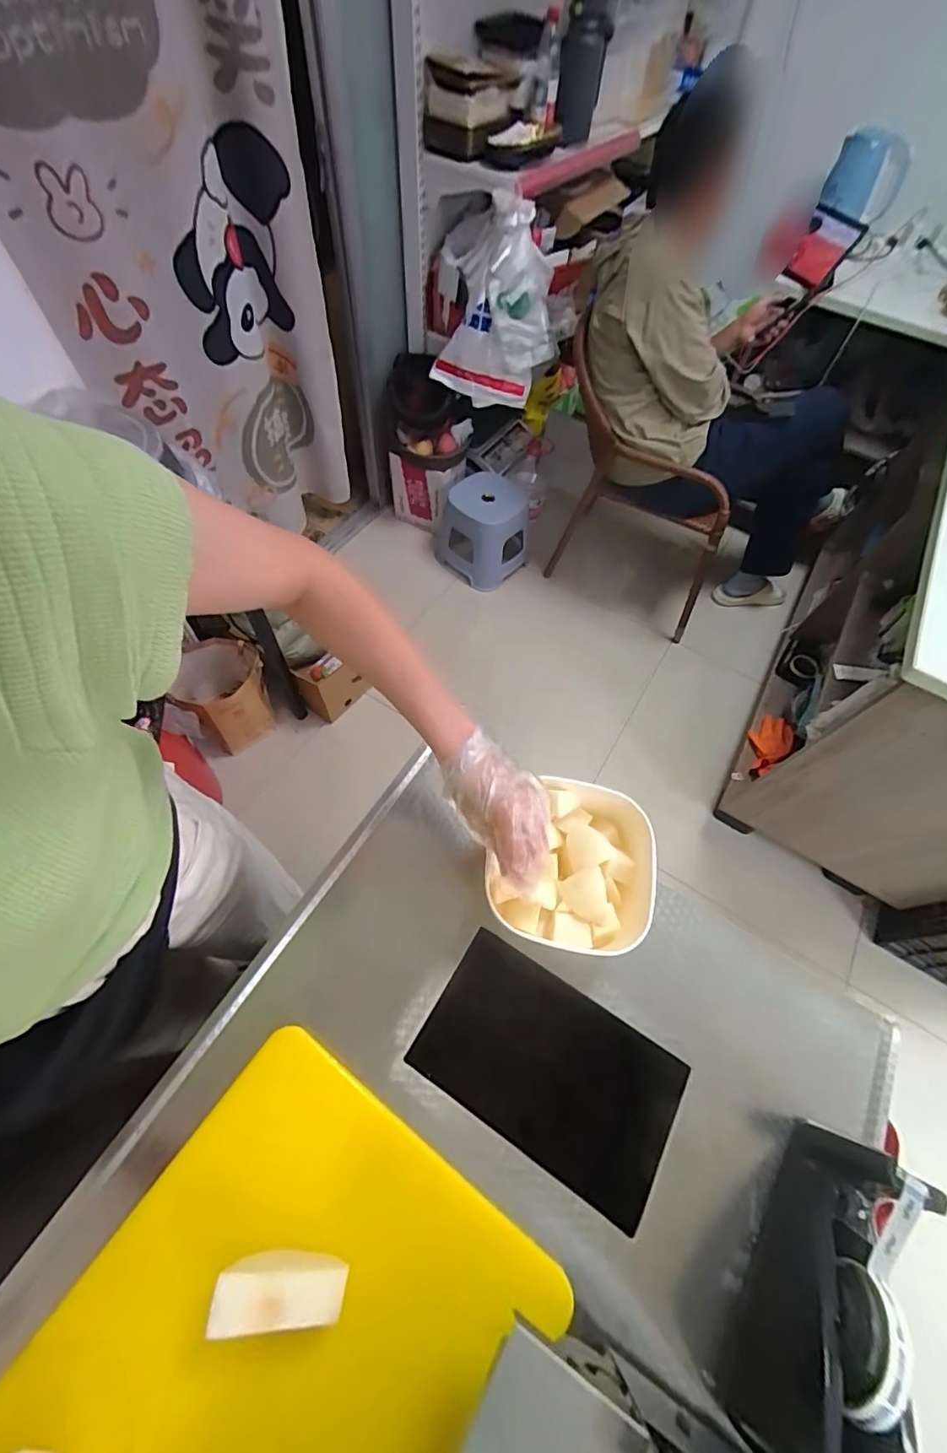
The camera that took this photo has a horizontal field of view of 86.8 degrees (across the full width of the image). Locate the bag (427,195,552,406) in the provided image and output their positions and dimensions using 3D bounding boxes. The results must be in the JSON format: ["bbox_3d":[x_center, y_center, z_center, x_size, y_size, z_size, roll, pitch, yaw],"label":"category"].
[{"bbox_3d":[0.054,-1.073,1.304,0.300,0.439,0.132,9,61,1],"label":"bag"}]

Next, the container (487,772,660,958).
[{"bbox_3d":[0.104,0.149,0.534,0.168,0.060,0.166,9,62,1],"label":"container"}]

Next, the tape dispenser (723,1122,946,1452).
[{"bbox_3d":[0.248,0.406,0.356,0.059,0.107,0.197,27,63,11],"label":"tape dispenser"}]

